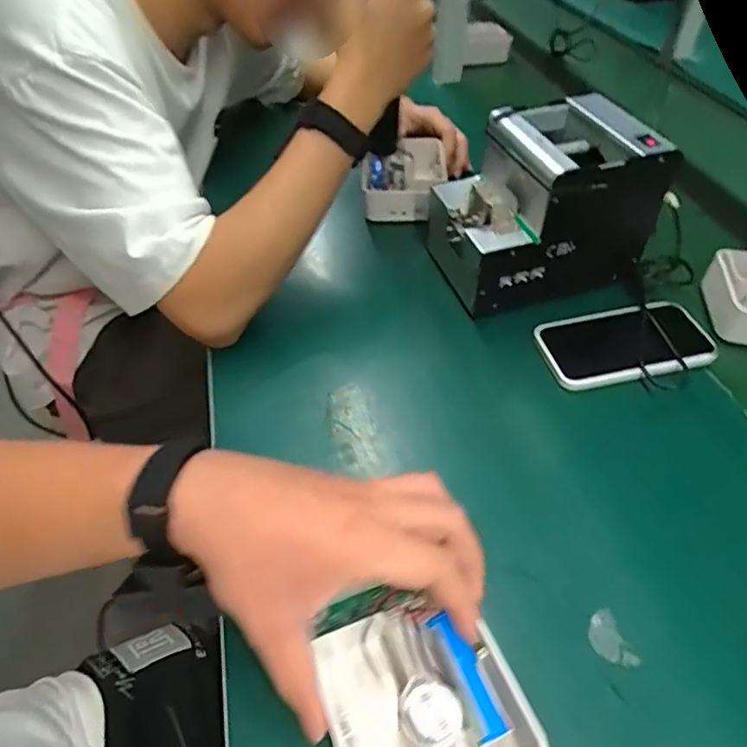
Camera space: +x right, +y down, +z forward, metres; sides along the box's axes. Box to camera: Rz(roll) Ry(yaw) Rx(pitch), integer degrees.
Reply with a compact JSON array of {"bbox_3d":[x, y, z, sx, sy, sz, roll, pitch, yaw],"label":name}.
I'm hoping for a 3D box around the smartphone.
[{"bbox_3d":[0.229,-0.029,0.498,0.154,0.014,0.078,-8,48,-7],"label":"smartphone"}]

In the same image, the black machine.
[{"bbox_3d":[0.160,-0.167,0.532,0.186,0.138,0.130,-13,49,-11],"label":"black machine"}]

